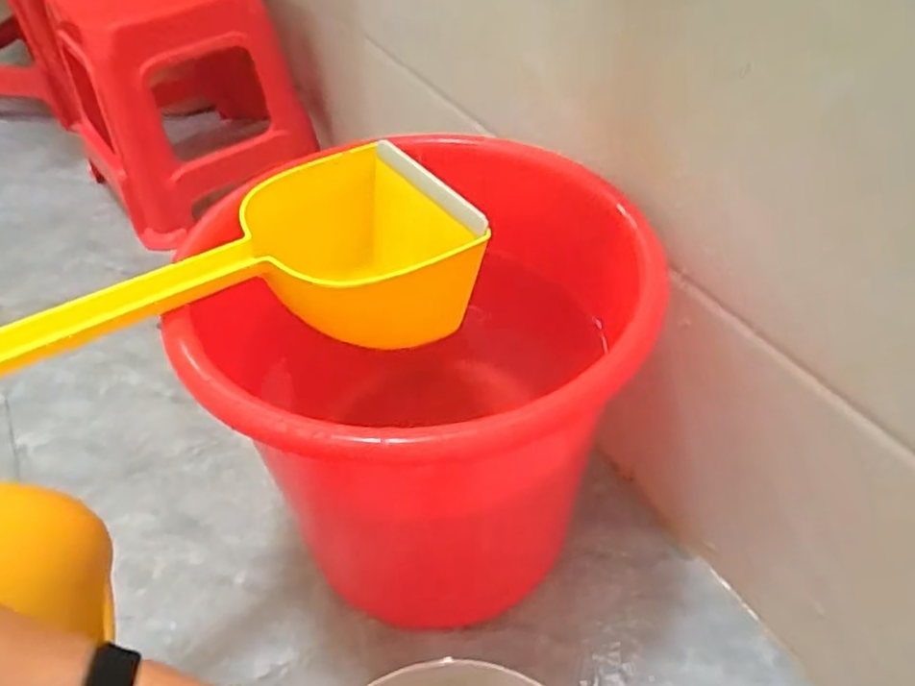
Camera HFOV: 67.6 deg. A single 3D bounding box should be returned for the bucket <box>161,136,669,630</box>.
[{"bbox_3d":[-0.018,0.065,0.625,0.356,0.357,0.337,-2,43,2],"label":"bucket"}]

